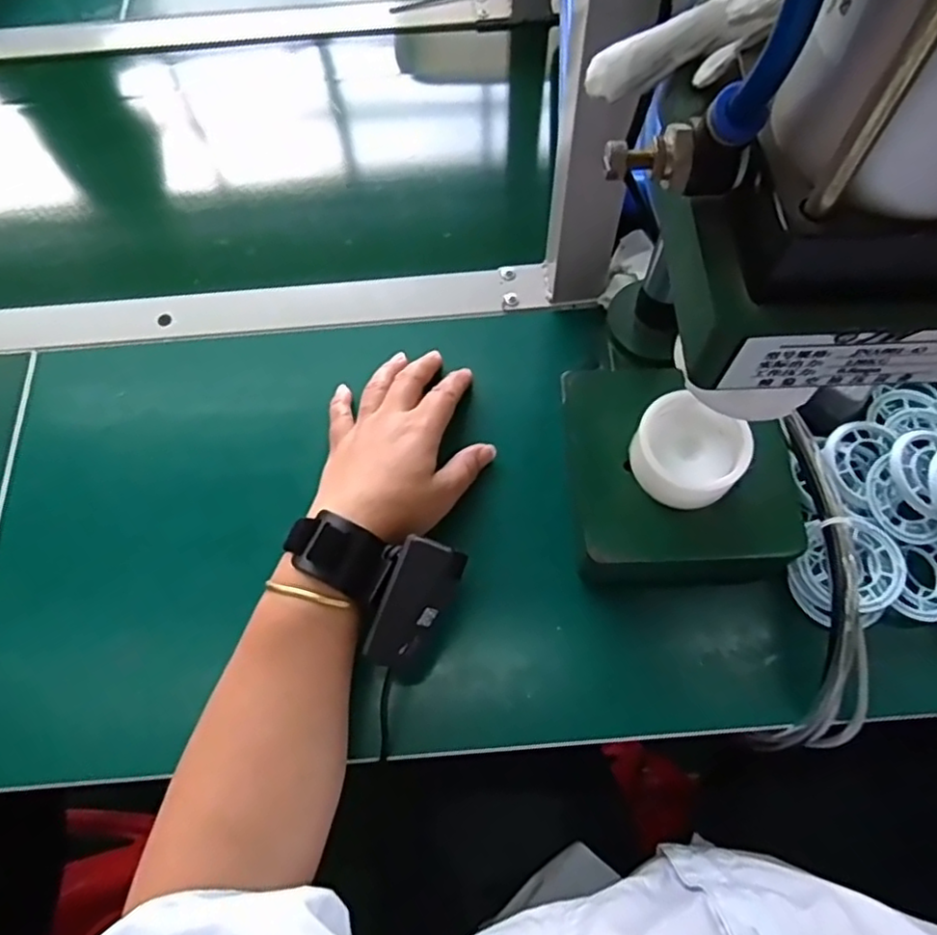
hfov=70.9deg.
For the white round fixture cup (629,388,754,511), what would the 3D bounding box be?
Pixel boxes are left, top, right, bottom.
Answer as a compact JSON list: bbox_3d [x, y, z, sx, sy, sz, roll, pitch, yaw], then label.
[{"bbox_3d":[0.126,-0.009,0.378,0.059,0.035,0.060,-1,66,2],"label":"white round fixture cup"}]

